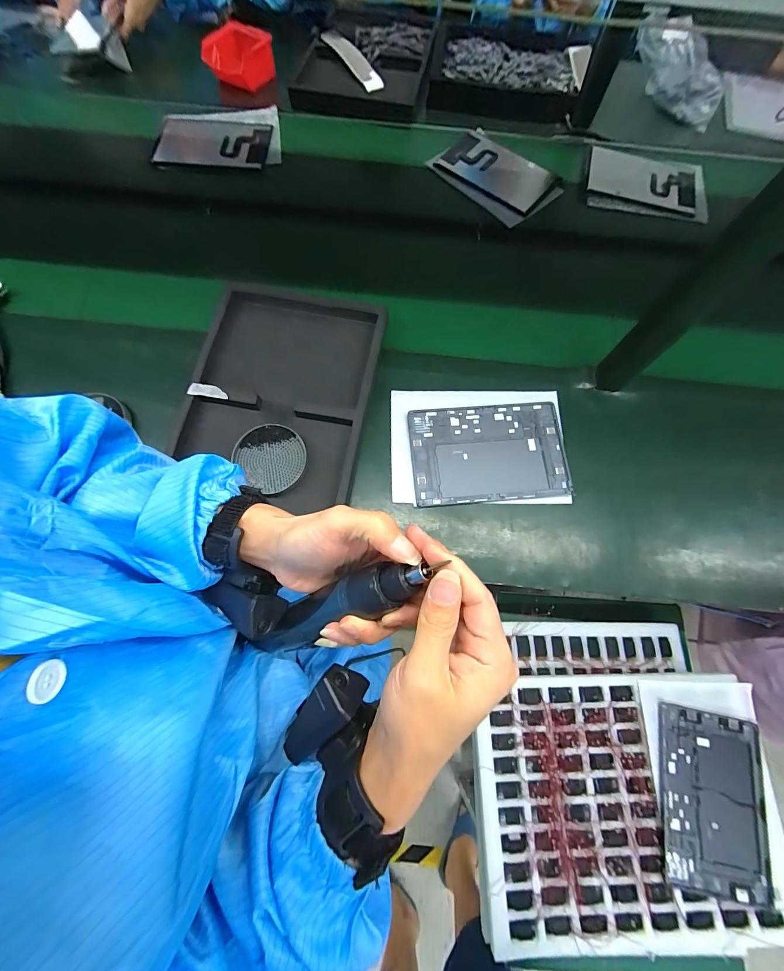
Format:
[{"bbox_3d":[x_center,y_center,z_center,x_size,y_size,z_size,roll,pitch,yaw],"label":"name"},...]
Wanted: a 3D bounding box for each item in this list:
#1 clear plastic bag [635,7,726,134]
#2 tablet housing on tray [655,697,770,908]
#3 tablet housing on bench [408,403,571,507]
[{"bbox_3d":[0.658,-0.957,0.825,0.269,0.104,0.058,23,73,-24],"label":"clear plastic bag"},{"bbox_3d":[0.534,0.521,0.591,0.176,0.008,0.257,11,72,-1],"label":"tablet housing on tray"},{"bbox_3d":[0.159,-0.053,0.592,0.254,0.010,0.165,-3,75,-5],"label":"tablet housing on bench"}]

